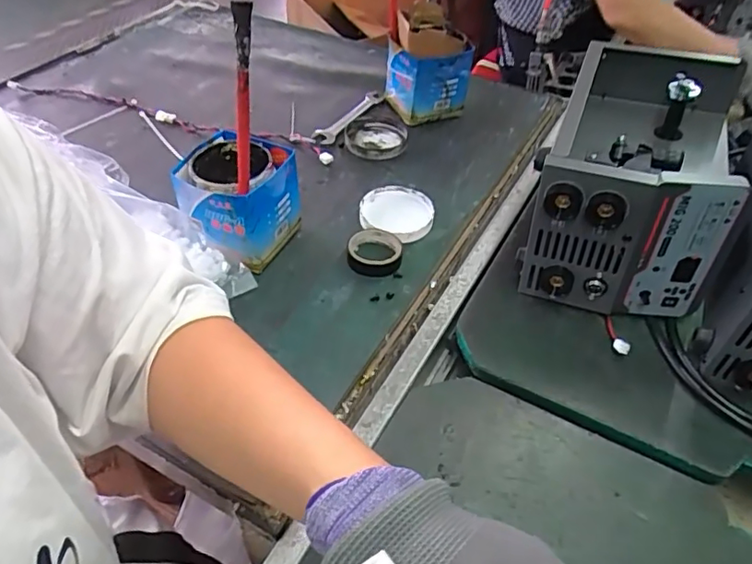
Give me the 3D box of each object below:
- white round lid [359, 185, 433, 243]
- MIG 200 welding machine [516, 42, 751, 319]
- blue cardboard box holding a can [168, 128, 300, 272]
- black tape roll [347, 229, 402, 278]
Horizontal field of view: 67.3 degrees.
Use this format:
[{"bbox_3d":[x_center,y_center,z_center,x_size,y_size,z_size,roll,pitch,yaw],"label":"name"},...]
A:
[{"bbox_3d":[0.024,-0.081,0.668,0.084,0.021,0.087,3,45,1],"label":"white round lid"},{"bbox_3d":[0.274,-0.110,0.603,0.171,0.163,0.292,18,48,15],"label":"MIG 200 welding machine"},{"bbox_3d":[-0.143,-0.084,0.600,0.102,0.105,0.100,14,47,11],"label":"blue cardboard box holding a can"},{"bbox_3d":[-0.002,-0.032,0.619,0.058,0.017,0.057,1,45,-1],"label":"black tape roll"}]

